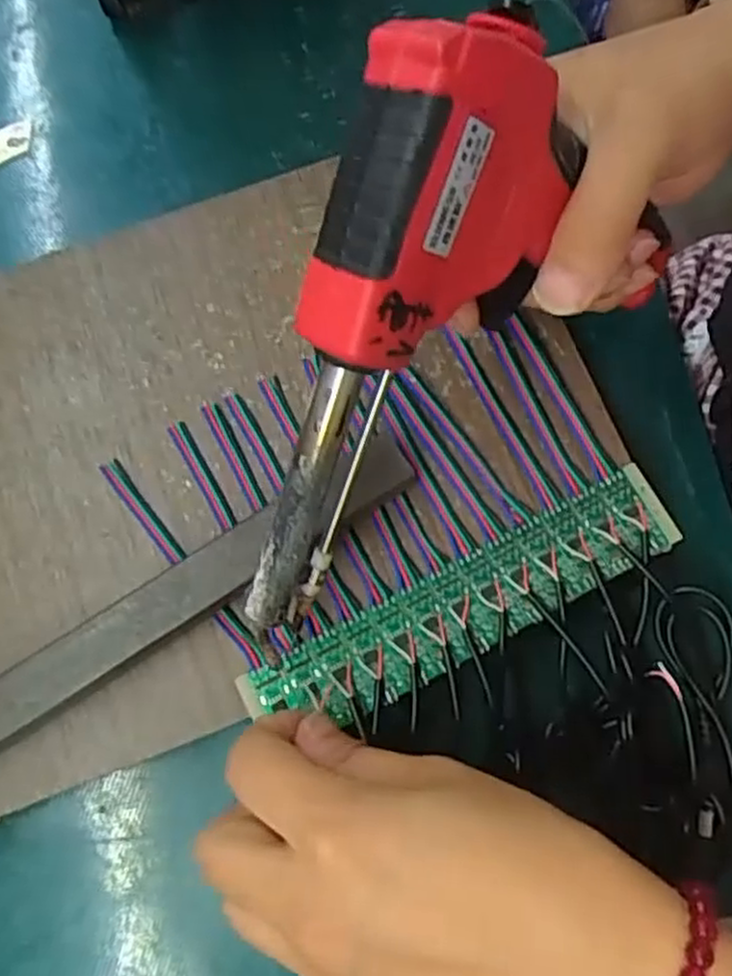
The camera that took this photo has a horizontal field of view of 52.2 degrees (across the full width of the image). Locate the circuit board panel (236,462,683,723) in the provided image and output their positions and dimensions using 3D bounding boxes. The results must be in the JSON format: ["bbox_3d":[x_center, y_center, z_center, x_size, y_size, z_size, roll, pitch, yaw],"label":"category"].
[{"bbox_3d":[0.035,0.042,0.267,0.162,0.004,0.032,-26,77,-6],"label":"circuit board panel"}]

